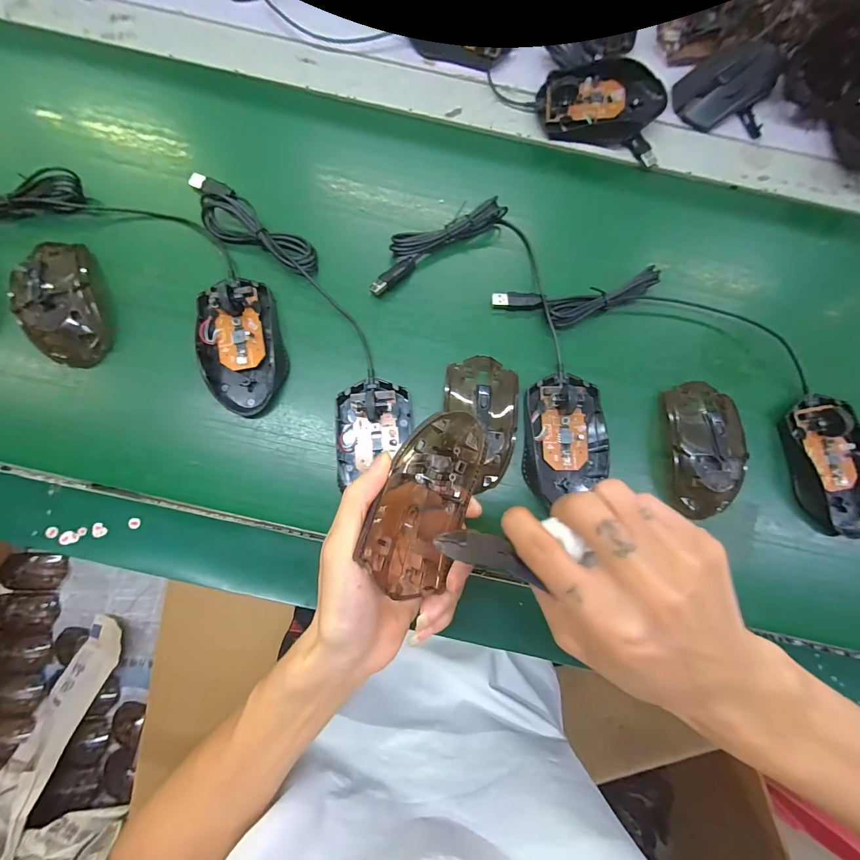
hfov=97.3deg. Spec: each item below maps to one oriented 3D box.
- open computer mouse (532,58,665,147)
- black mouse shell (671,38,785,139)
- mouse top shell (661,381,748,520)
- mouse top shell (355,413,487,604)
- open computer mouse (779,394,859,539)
[{"bbox_3d":[0.160,-0.308,0.354,0.108,0.029,0.065,-3,82,-3],"label":"open computer mouse"},{"bbox_3d":[0.298,-0.327,0.365,0.101,0.026,0.081,-33,84,-6],"label":"black mouse shell"},{"bbox_3d":[0.221,0.014,0.306,0.058,0.028,0.108,7,81,-1],"label":"mouse top shell"},{"bbox_3d":[-0.002,0.041,0.232,0.053,0.035,0.109,21,81,1],"label":"mouse top shell"},{"bbox_3d":[0.335,0.028,0.309,0.068,0.026,0.113,-6,82,-3],"label":"open computer mouse"}]

